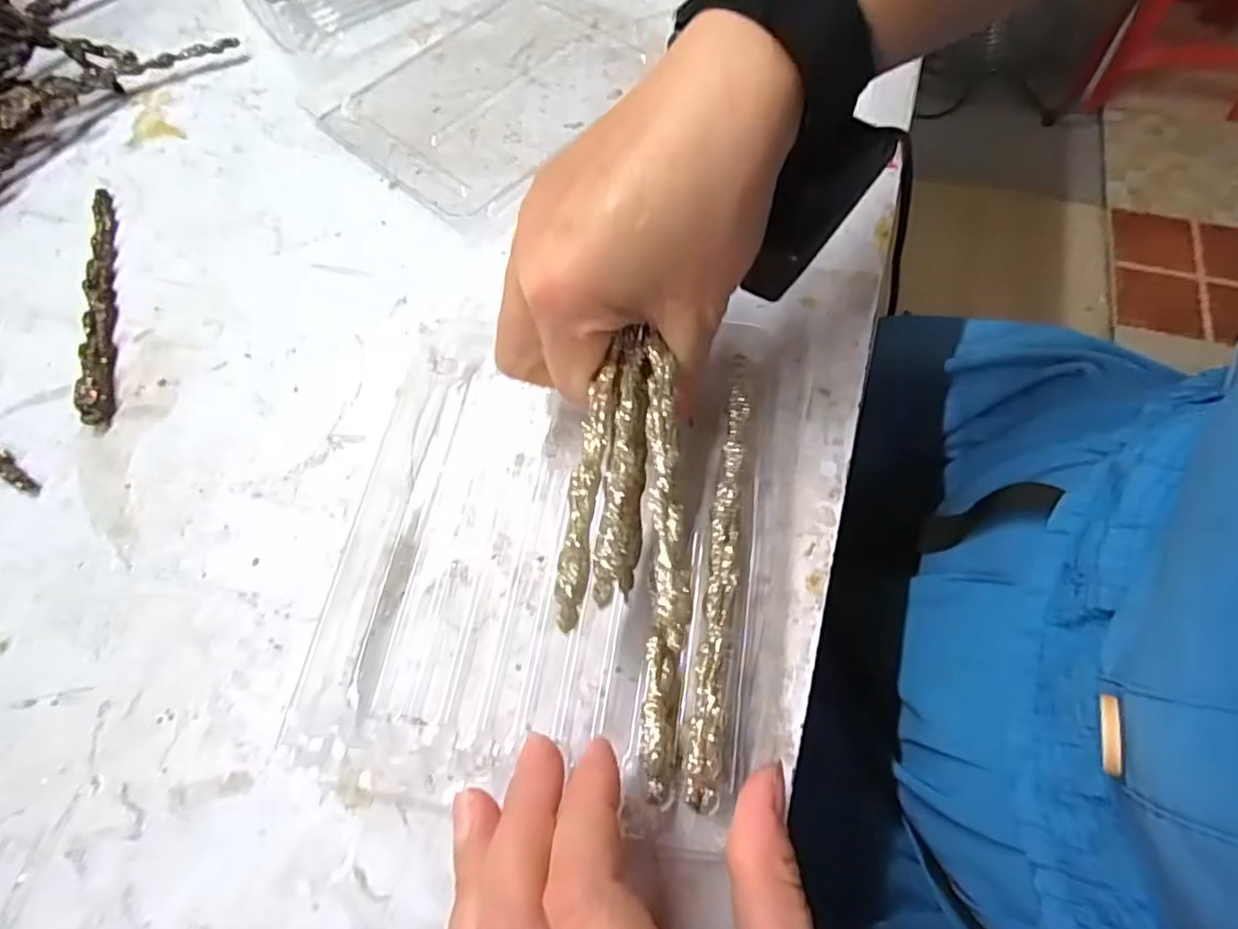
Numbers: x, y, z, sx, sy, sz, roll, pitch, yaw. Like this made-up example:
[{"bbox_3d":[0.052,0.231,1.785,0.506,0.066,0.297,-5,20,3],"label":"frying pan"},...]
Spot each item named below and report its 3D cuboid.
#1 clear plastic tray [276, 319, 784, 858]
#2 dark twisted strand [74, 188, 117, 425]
[{"bbox_3d":[-0.027,0.020,0.235,0.152,0.030,0.189,7,63,5],"label":"clear plastic tray"},{"bbox_3d":[-0.247,-0.081,0.304,0.011,0.009,0.148,-19,65,-6],"label":"dark twisted strand"}]

